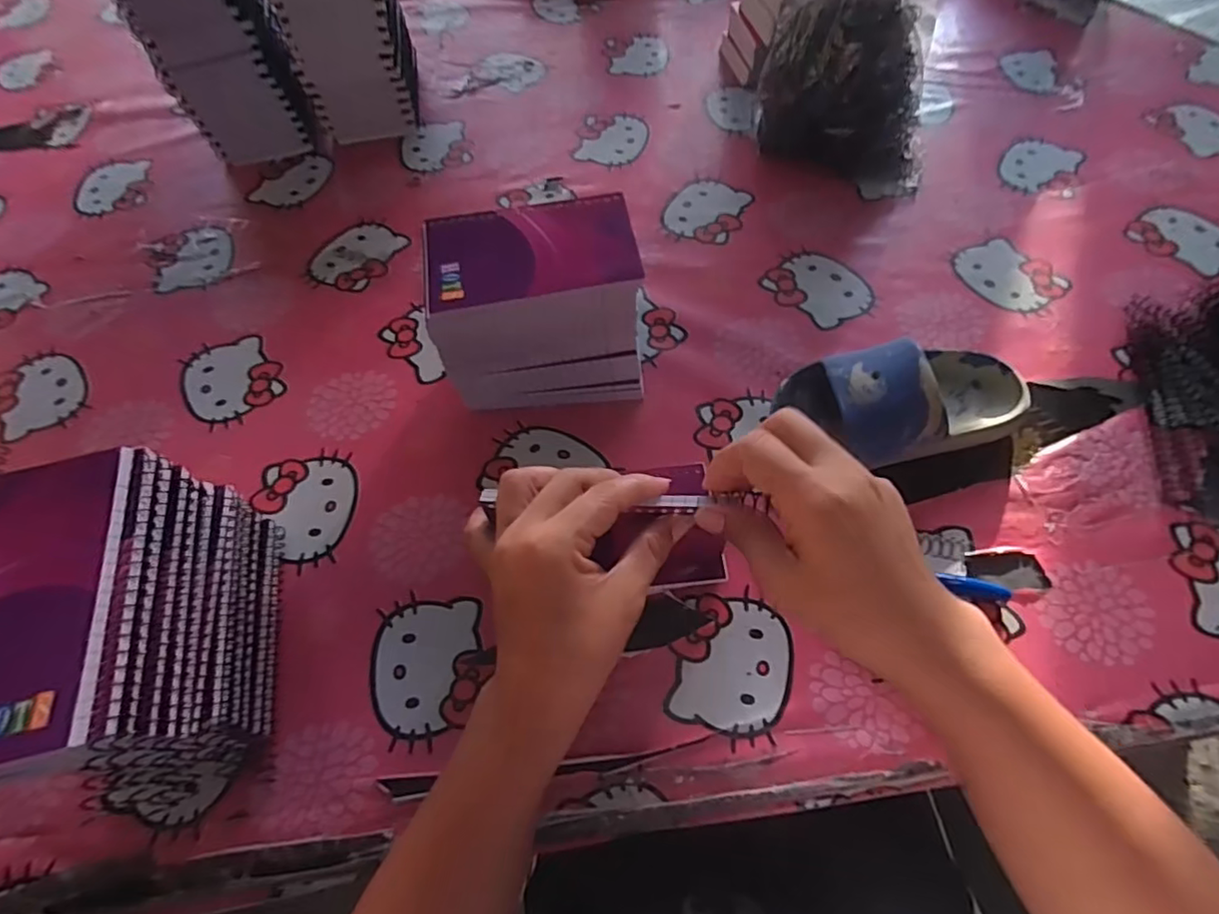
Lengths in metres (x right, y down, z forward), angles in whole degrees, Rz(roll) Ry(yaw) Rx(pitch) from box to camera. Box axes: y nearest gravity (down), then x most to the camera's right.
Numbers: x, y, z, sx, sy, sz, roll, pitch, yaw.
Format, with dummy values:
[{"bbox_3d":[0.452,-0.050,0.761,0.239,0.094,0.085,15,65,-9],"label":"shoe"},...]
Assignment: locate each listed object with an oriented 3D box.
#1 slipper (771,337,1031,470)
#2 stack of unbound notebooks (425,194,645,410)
[{"bbox_3d":[0.207,-0.045,0.411,0.156,0.061,0.085,-17,62,-7],"label":"slipper"},{"bbox_3d":[-0.049,-0.098,0.420,0.135,0.117,0.086,-9,61,-3],"label":"stack of unbound notebooks"}]

